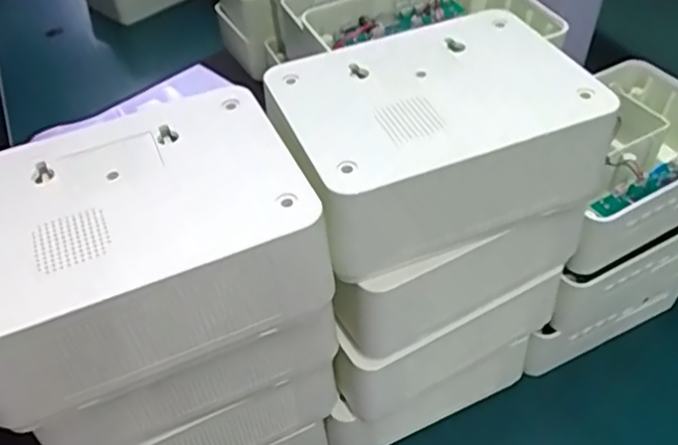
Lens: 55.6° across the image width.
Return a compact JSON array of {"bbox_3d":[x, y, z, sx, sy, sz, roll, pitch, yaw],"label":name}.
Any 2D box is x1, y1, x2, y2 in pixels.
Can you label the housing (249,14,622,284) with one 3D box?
[{"bbox_3d":[0.042,-0.043,0.309,0.138,0.056,0.099,-15,46,-13],"label":"housing"}]

